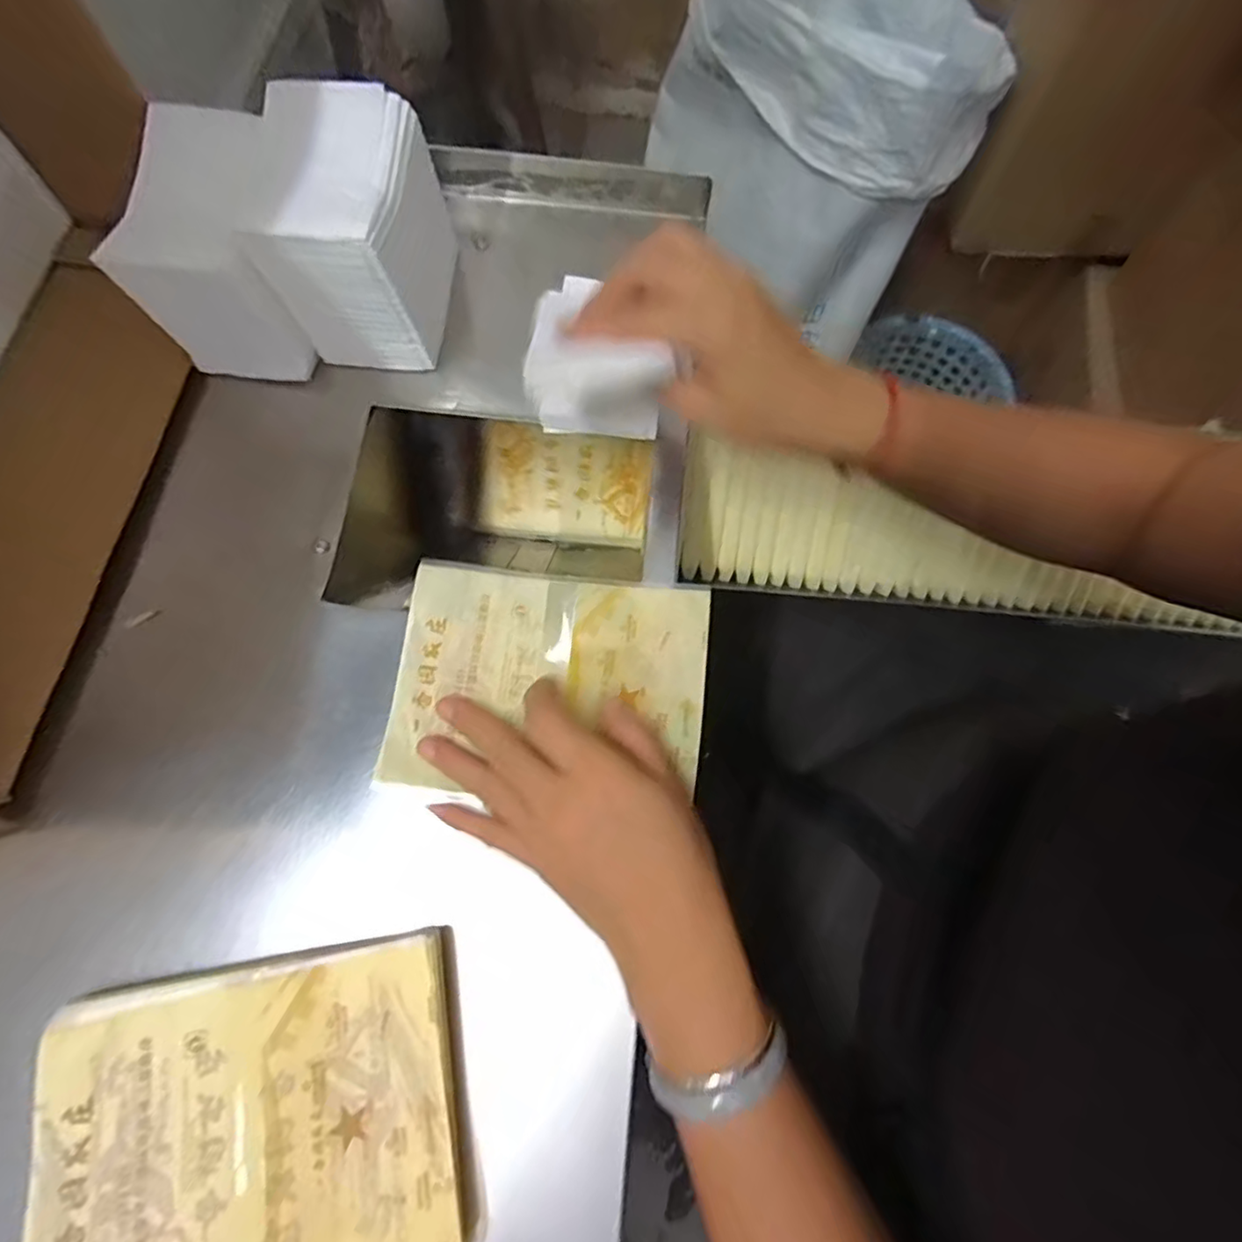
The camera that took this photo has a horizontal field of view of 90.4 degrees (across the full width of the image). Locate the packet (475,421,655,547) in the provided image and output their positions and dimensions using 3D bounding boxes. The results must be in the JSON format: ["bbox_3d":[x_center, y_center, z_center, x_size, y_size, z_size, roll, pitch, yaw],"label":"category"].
[{"bbox_3d":[-0.046,-0.108,0.497,0.136,0.009,0.088,8,112,0],"label":"packet"}]

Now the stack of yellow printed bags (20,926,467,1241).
[{"bbox_3d":[-0.151,0.213,0.259,0.162,0.030,0.126,-10,73,-4],"label":"stack of yellow printed bags"}]

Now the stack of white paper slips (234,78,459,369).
[{"bbox_3d":[-0.145,-0.211,0.352,0.070,0.110,0.101,2,73,0],"label":"stack of white paper slips"}]

